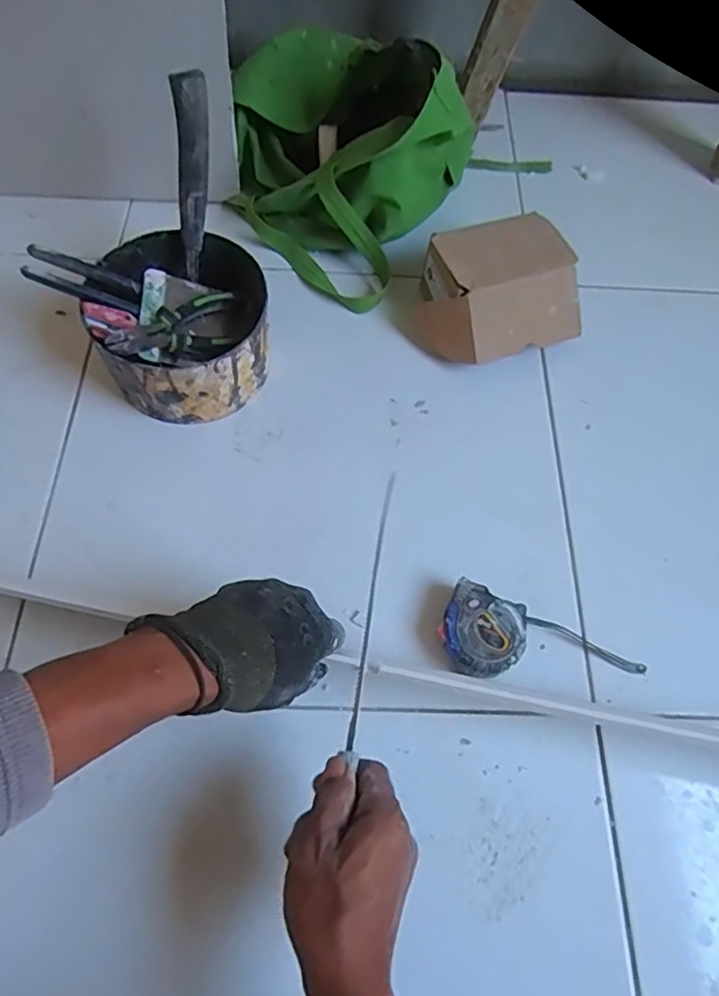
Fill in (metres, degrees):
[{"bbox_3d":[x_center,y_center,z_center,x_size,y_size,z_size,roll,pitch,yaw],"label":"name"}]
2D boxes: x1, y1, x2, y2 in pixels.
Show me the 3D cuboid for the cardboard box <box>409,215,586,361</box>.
[{"bbox_3d":[0.143,-0.224,0.685,0.172,0.086,0.135,-19,66,-12],"label":"cardboard box"}]

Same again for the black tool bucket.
[{"bbox_3d":[-0.173,-0.171,0.637,0.161,0.093,0.174,-5,64,-6],"label":"black tool bucket"}]

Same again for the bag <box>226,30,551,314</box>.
[{"bbox_3d":[-0.017,-0.407,0.701,0.229,0.192,0.283,-39,72,-20],"label":"bag"}]

